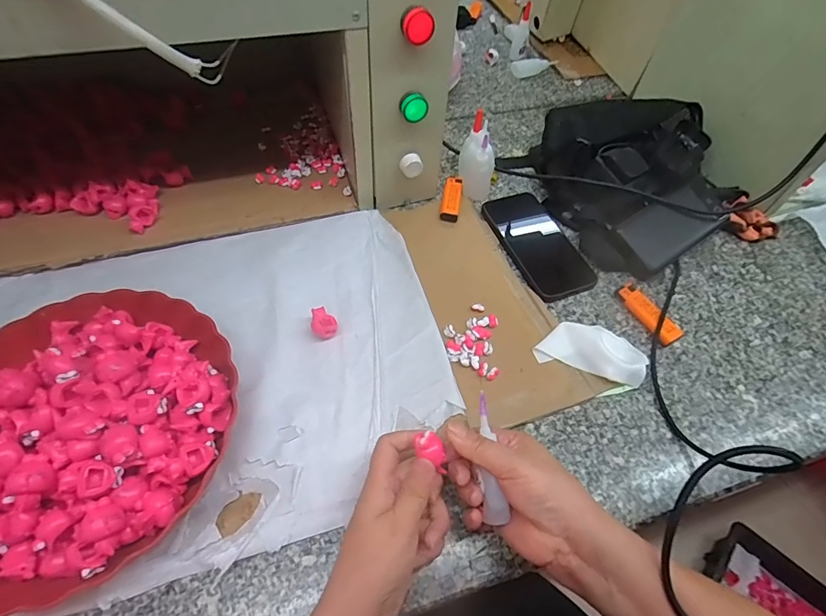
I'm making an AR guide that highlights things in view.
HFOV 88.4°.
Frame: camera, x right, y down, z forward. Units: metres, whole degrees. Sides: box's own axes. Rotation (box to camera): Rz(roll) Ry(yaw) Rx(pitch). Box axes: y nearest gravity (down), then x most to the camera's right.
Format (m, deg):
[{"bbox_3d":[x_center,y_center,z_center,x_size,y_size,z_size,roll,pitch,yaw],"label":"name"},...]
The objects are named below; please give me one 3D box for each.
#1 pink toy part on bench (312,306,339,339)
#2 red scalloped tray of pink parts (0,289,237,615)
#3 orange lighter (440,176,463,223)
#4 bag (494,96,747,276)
[{"bbox_3d":[-0.091,0.017,0.430,0.025,0.015,0.034,-22,62,-17],"label":"pink toy part on bench"},{"bbox_3d":[-0.271,0.093,0.344,0.235,0.064,0.245,12,57,3],"label":"red scalloped tray of pink parts"},{"bbox_3d":[0.052,-0.146,0.560,0.023,0.008,0.086,8,55,3],"label":"orange lighter"},{"bbox_3d":[0.300,-0.192,0.582,0.255,0.070,0.259,-27,61,-20],"label":"bag"}]

